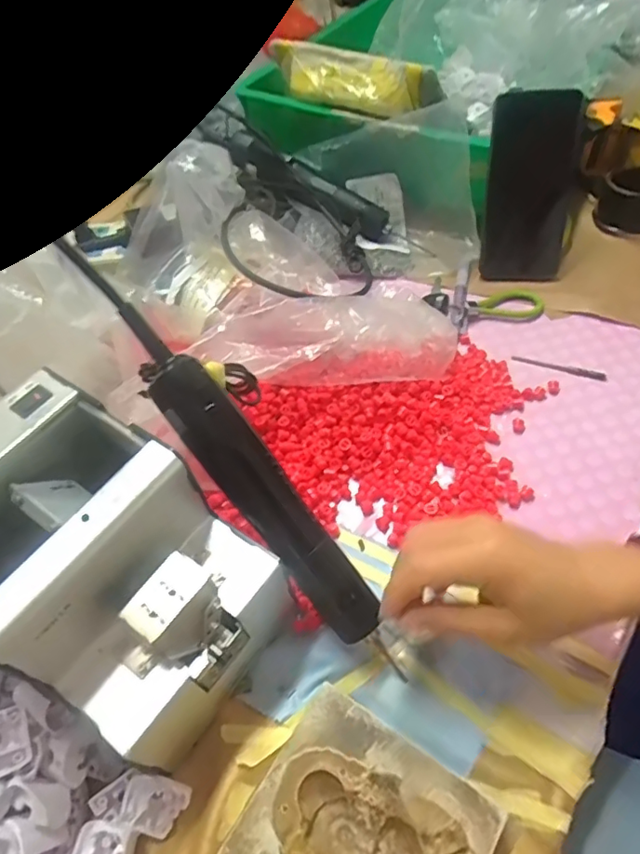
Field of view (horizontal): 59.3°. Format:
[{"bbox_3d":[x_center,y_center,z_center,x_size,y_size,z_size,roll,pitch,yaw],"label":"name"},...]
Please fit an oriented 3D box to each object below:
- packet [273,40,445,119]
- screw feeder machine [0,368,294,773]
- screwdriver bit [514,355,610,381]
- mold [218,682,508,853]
[{"bbox_3d":[0.029,-0.384,0.621,0.207,0.045,0.052,26,58,23],"label":"packet"},{"bbox_3d":[-0.129,0.088,0.339,0.177,0.145,0.121,27,61,24],"label":"screw feeder machine"},{"bbox_3d":[0.207,-0.051,0.489,0.077,0.005,0.008,16,55,17],"label":"screwdriver bit"},{"bbox_3d":[0.022,0.216,0.296,0.114,0.031,0.101,27,61,24],"label":"mold"}]

